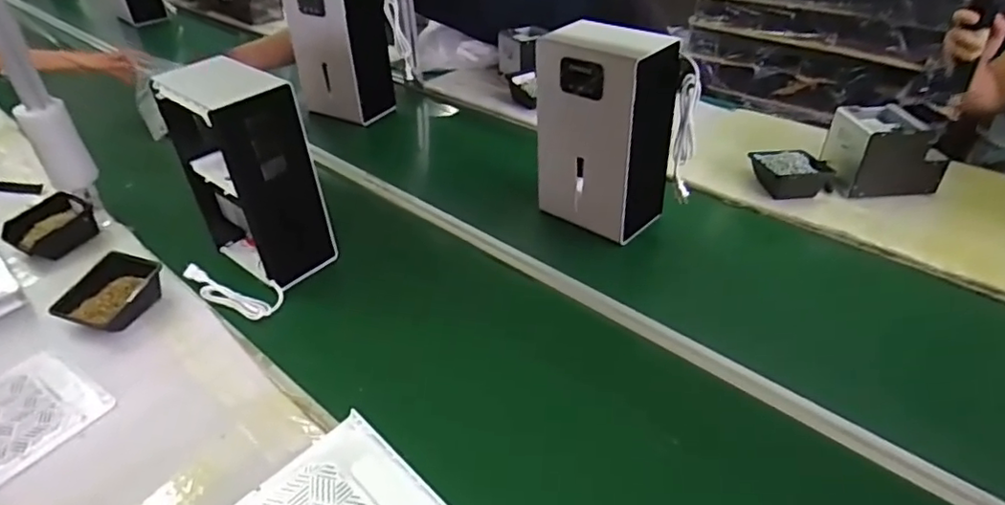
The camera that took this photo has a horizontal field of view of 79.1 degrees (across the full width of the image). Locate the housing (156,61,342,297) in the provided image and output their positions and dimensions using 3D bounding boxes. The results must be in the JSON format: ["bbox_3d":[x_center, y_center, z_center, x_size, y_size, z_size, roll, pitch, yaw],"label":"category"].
[{"bbox_3d":[-0.437,-0.133,1.050,0.226,0.346,0.148,27,49,32],"label":"housing"}]

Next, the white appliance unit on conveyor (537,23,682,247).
[{"bbox_3d":[0.176,-0.221,1.089,0.214,0.338,0.140,26,49,31],"label":"white appliance unit on conveyor"}]

